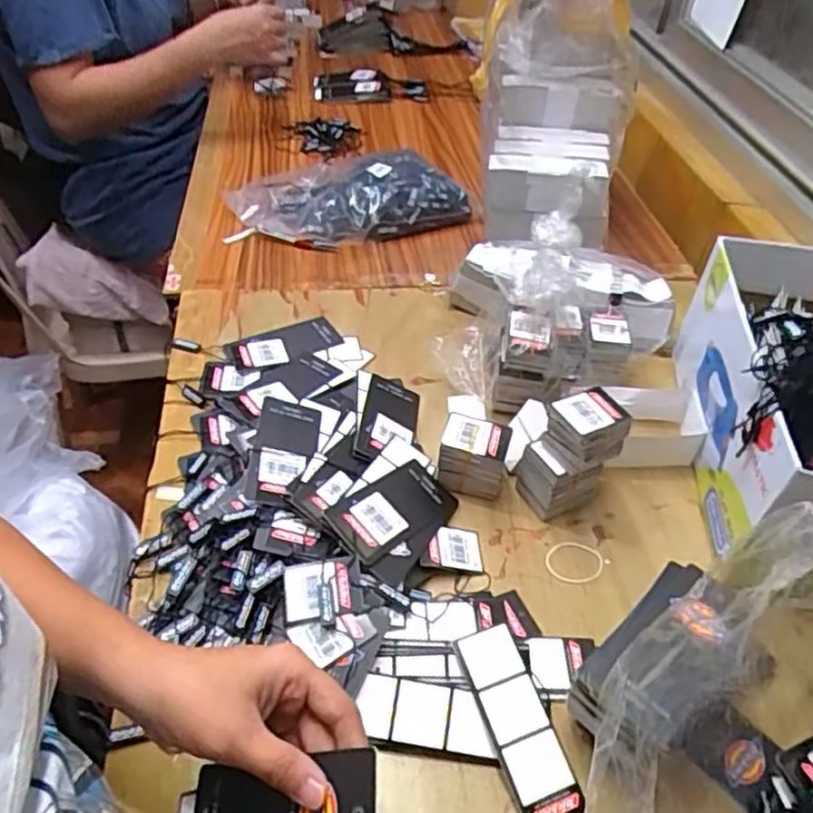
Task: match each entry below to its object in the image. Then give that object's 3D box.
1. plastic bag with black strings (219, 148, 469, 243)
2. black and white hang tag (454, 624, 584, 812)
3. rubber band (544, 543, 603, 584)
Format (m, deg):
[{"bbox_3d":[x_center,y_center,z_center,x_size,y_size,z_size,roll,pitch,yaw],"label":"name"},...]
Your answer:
[{"bbox_3d":[-0.074,-0.261,0.851,0.272,0.059,0.146,-16,48,-18],"label":"plastic bag with black strings"},{"bbox_3d":[0.068,0.194,0.414,0.037,0.004,0.117,-18,62,-11],"label":"black and white hang tag"},{"bbox_3d":[0.125,0.116,0.517,0.043,0.004,0.036,11,46,8],"label":"rubber band"}]

